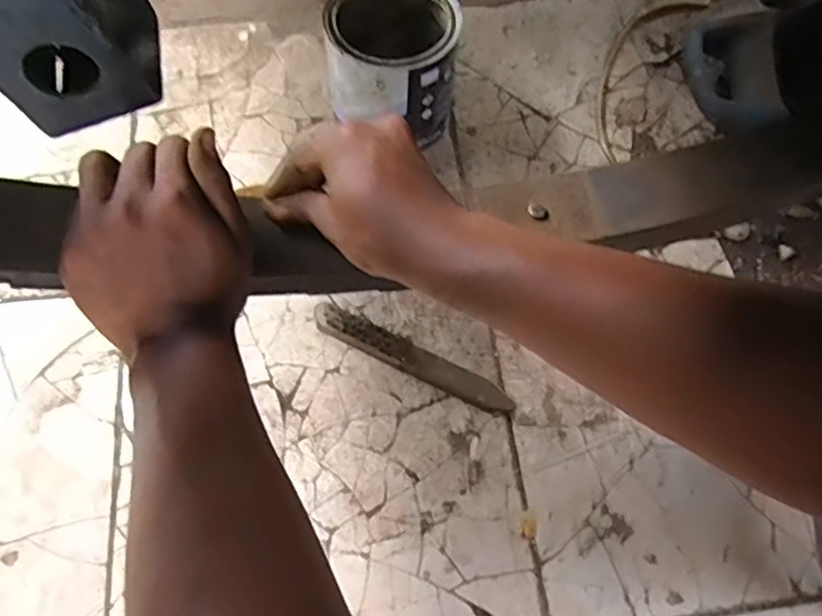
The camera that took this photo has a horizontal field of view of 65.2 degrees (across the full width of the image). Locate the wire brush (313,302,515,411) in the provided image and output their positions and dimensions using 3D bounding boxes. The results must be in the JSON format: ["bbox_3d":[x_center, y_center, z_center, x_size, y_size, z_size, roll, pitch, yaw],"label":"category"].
[{"bbox_3d":[0.000,0.053,0.687,0.227,0.026,0.029,24,68,9],"label":"wire brush"}]

